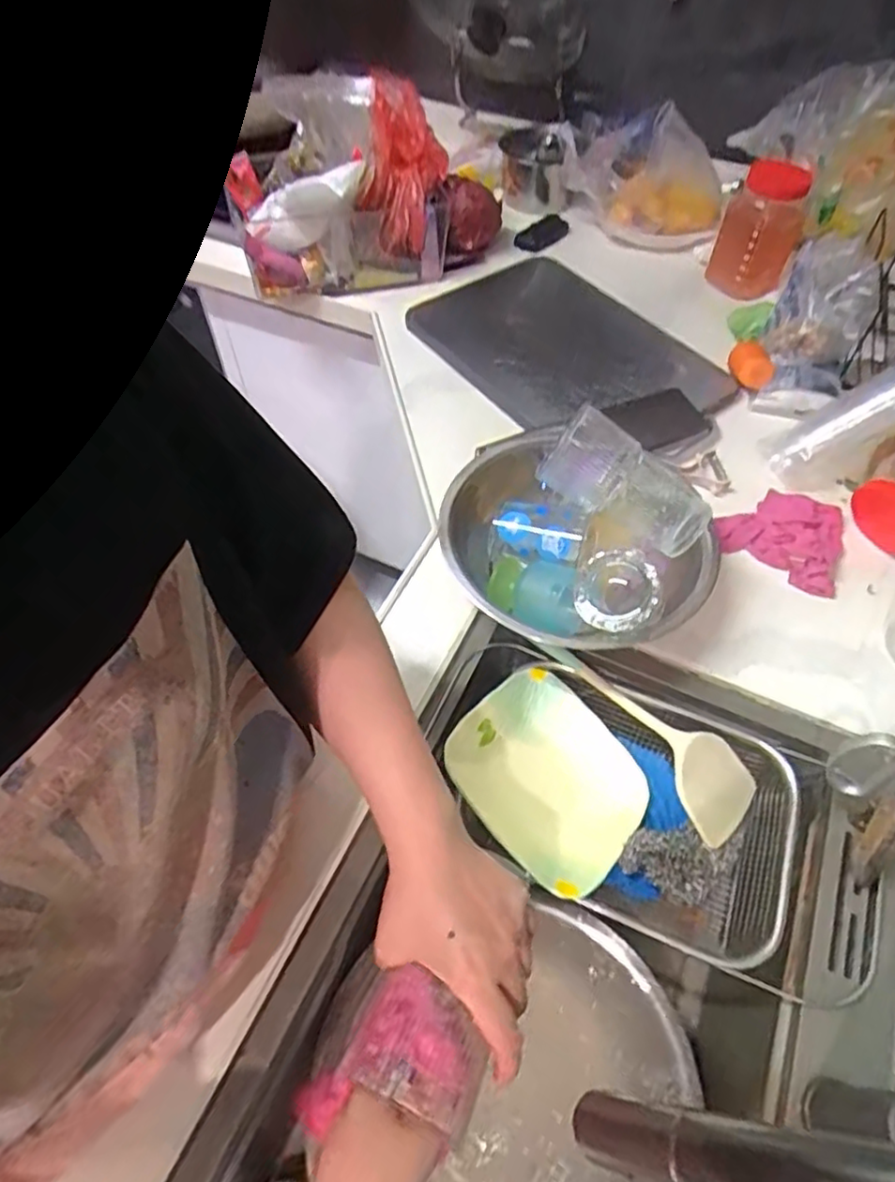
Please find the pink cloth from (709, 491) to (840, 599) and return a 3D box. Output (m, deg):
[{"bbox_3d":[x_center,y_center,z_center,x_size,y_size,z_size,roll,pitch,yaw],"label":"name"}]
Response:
[{"bbox_3d":[0.385,-0.069,0.763,0.134,0.022,0.120,15,56,10],"label":"pink cloth"}]

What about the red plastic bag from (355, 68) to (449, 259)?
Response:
[{"bbox_3d":[-0.073,-0.673,1.037,0.138,0.252,0.077,-2,14,-2],"label":"red plastic bag"}]

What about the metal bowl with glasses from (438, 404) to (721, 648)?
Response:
[{"bbox_3d":[0.126,-0.061,0.667,0.270,0.171,0.246,0,55,0],"label":"metal bowl with glasses"}]

